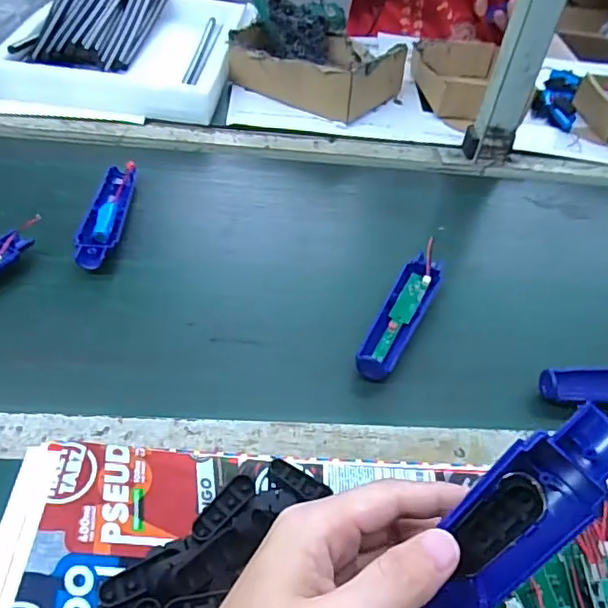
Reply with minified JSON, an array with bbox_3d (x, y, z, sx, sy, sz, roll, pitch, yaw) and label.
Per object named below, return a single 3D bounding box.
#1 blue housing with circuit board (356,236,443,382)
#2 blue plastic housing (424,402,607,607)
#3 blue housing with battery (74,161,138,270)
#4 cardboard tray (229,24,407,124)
[{"bbox_3d":[0.092,0.007,0.533,0.037,0.026,0.176,23,45,16],"label":"blue housing with circuit board"},{"bbox_3d":[0.067,0.113,0.234,0.037,0.025,0.171,40,96,30],"label":"blue plastic housing"},{"bbox_3d":[-0.203,-0.092,0.589,0.037,0.021,0.165,3,43,-5],"label":"blue housing with battery"},{"bbox_3d":[0.022,-0.355,0.848,0.204,0.080,0.204,29,47,21],"label":"cardboard tray"}]

